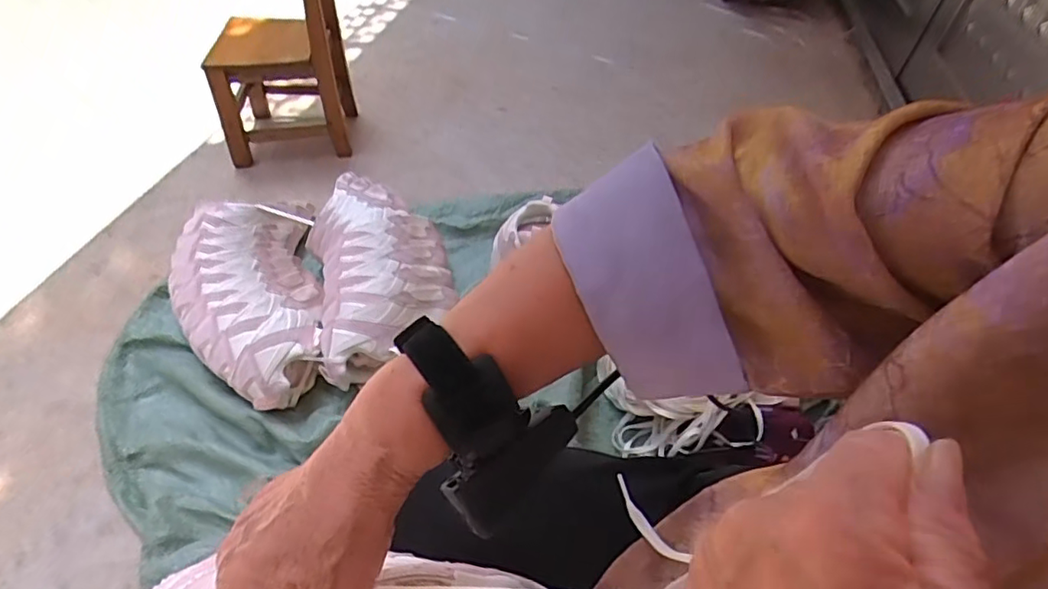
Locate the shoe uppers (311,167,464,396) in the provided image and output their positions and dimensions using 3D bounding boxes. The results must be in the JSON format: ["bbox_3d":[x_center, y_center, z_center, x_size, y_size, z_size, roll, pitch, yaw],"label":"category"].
[{"bbox_3d":[-0.263,-0.058,1.062,0.236,0.133,0.496,-9,49,-14],"label":"shoe uppers"}]

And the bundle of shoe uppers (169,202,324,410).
[{"bbox_3d":[-0.478,0.002,0.998,0.235,0.136,0.471,-12,50,-17],"label":"bundle of shoe uppers"}]

